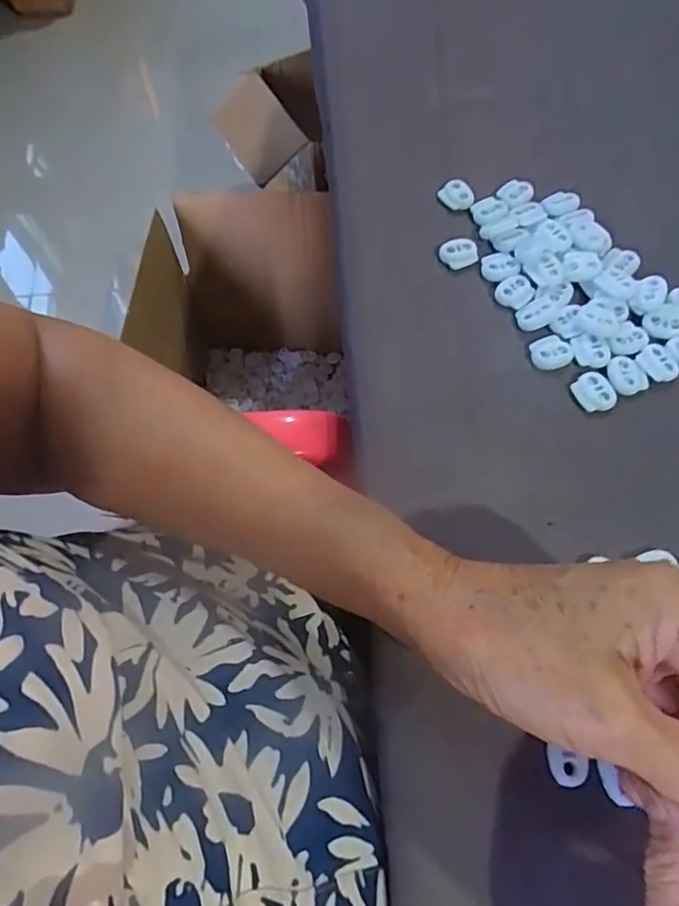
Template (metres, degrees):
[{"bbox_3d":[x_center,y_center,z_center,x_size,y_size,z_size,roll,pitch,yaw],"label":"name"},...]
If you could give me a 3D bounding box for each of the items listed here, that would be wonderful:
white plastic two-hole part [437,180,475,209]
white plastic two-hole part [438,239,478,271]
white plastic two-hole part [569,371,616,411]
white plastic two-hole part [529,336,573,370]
[{"bbox_3d":[0.074,-0.163,0.379,0.017,0.005,0.020,-25,67,-10],"label":"white plastic two-hole part"},{"bbox_3d":[0.072,-0.120,0.360,0.022,0.005,0.017,-21,66,-8],"label":"white plastic two-hole part"},{"bbox_3d":[0.134,-0.033,0.314,0.020,0.004,0.022,-21,66,-8],"label":"white plastic two-hole part"},{"bbox_3d":[0.115,-0.055,0.327,0.023,0.004,0.020,-19,66,-7],"label":"white plastic two-hole part"}]

